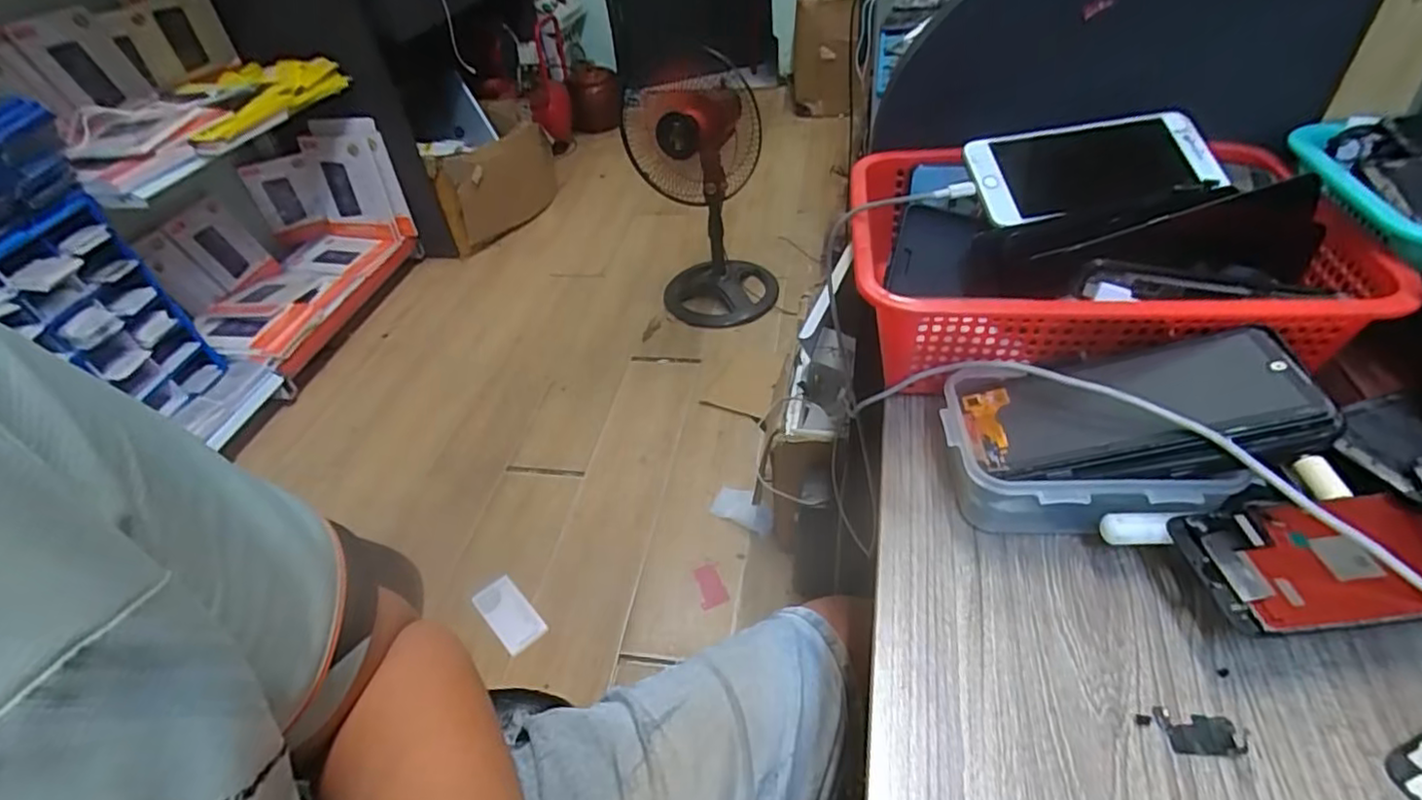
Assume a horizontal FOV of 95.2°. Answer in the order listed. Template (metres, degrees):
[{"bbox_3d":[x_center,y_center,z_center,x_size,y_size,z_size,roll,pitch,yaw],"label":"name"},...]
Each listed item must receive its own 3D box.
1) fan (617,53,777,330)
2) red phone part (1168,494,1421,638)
[{"bbox_3d":[-0.016,-0.525,1.644,0.341,0.645,0.263,-6,43,0],"label":"fan"},{"bbox_3d":[0.288,0.074,0.300,0.121,0.010,0.062,-7,43,0],"label":"red phone part"}]

